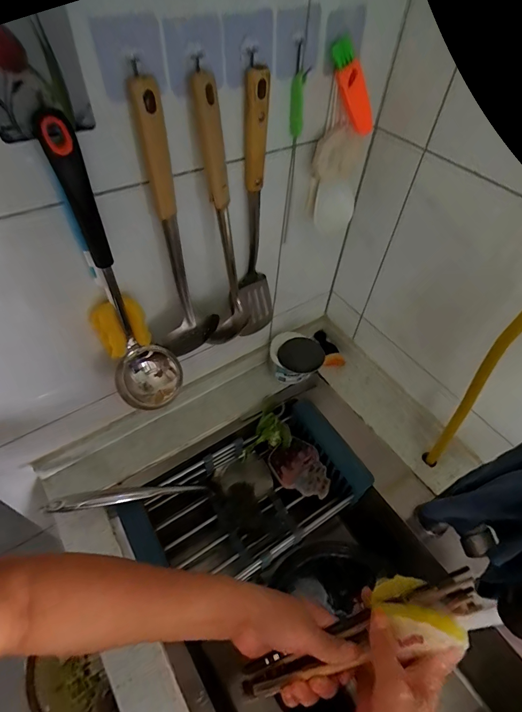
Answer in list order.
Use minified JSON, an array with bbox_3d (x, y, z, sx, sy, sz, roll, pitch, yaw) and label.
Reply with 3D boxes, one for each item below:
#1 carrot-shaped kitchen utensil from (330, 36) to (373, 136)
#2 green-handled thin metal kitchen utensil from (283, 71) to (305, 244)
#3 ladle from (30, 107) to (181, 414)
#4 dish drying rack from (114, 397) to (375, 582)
[{"bbox_3d":[0.107,-0.303,0.423,0.026,0.100,0.019,-17,46,24],"label":"carrot-shaped kitchen utensil"},{"bbox_3d":[0.038,-0.238,0.477,0.014,0.209,0.024,11,51,5],"label":"green-handled thin metal kitchen utensil"},{"bbox_3d":[-0.146,-0.070,0.392,0.078,0.307,0.104,-17,54,-17],"label":"ladle"},{"bbox_3d":[-0.023,0.245,0.632,0.382,0.092,0.205,-25,57,-23],"label":"dish drying rack"}]

